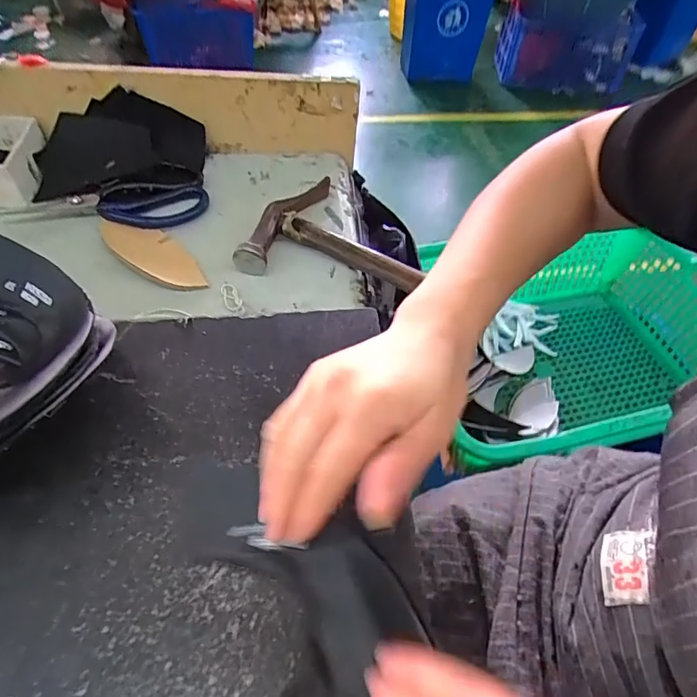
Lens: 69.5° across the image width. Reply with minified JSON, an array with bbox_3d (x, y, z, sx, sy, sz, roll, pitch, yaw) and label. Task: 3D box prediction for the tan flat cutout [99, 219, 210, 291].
[{"bbox_3d":[-0.183,-0.089,0.465,0.055,0.009,0.126,-32,59,-26],"label":"tan flat cutout"}]

